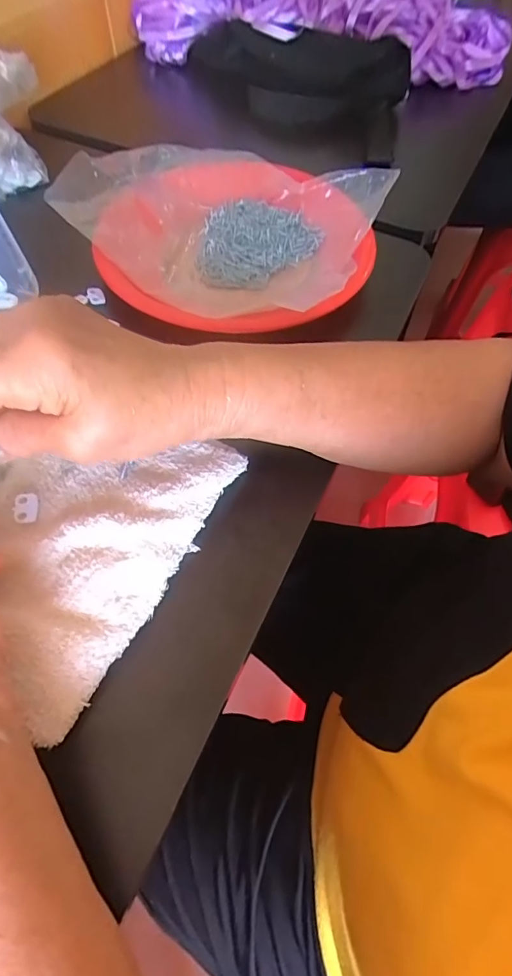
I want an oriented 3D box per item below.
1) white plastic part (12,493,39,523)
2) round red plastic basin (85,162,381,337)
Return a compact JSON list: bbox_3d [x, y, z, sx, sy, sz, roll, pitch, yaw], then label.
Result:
[{"bbox_3d":[-0.133,0.011,0.279,0.013,0.004,0.020,-9,60,-7],"label":"white plastic part"},{"bbox_3d":[-0.015,-0.209,0.410,0.220,0.040,0.219,1,59,-2],"label":"round red plastic basin"}]

